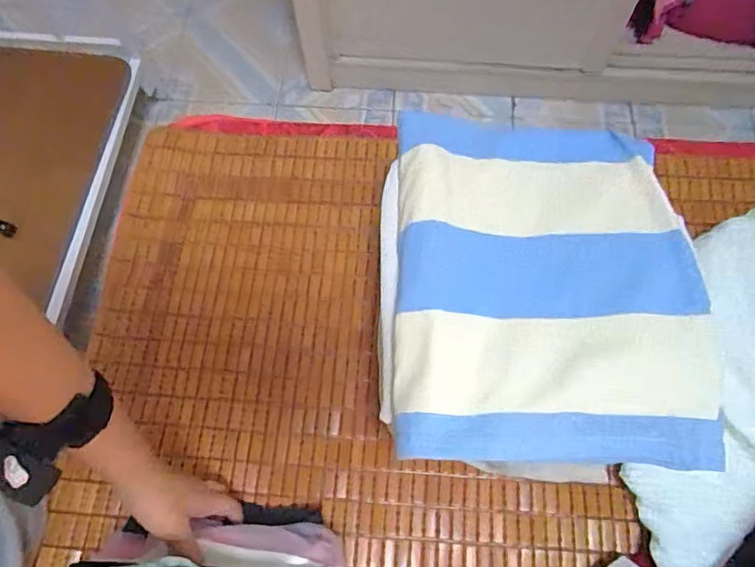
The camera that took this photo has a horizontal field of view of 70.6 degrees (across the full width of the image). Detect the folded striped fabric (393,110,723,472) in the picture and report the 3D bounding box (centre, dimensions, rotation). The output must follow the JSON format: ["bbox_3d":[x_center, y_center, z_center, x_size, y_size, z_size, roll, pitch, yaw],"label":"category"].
[{"bbox_3d":[0.142,-0.007,0.460,0.252,0.045,0.312,2,68,1],"label":"folded striped fabric"}]

